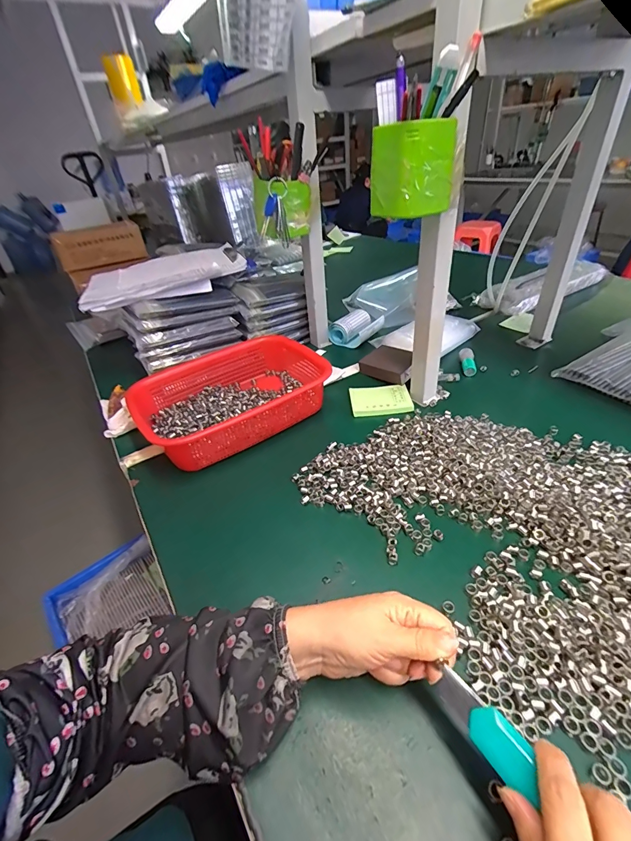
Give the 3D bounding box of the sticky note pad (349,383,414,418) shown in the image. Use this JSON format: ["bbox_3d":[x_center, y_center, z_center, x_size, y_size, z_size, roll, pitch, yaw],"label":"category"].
[{"bbox_3d":[0.106,-0.033,0.610,0.096,0.010,0.074,-4,36,4],"label":"sticky note pad"}]

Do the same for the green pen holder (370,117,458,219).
[{"bbox_3d":[0.104,-0.266,0.399,0.077,0.078,0.061,-19,38,-16],"label":"green pen holder"}]

